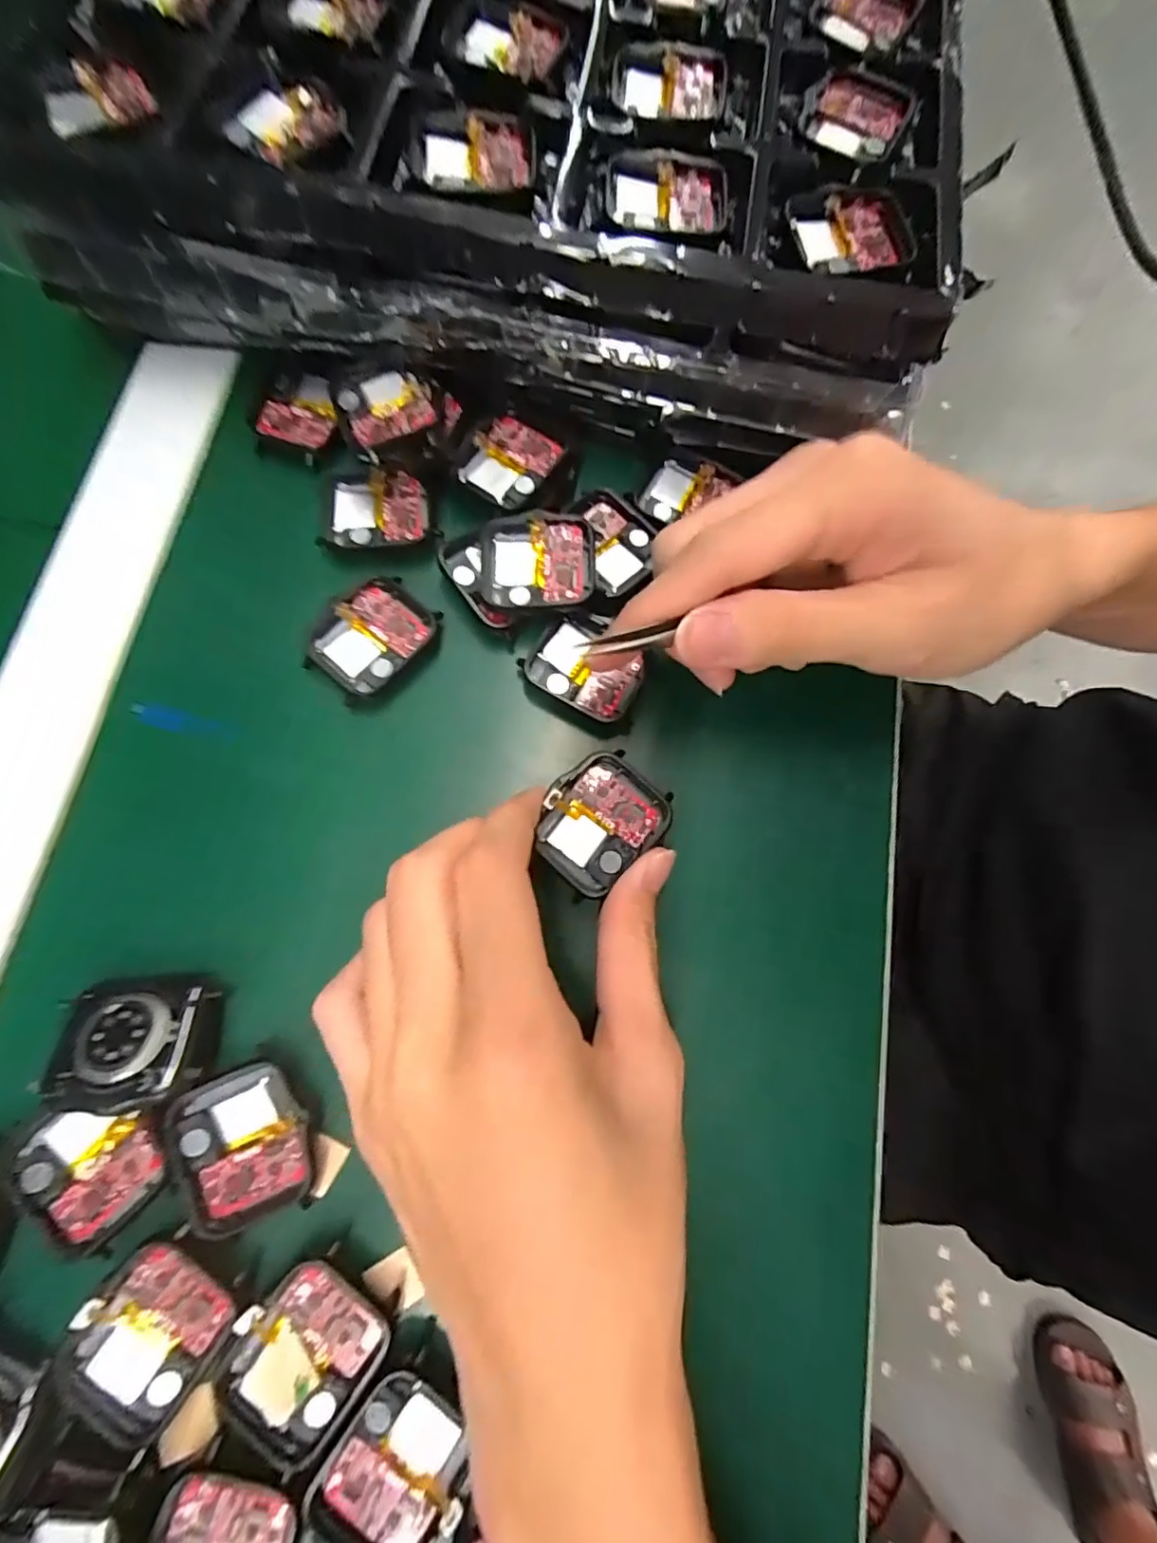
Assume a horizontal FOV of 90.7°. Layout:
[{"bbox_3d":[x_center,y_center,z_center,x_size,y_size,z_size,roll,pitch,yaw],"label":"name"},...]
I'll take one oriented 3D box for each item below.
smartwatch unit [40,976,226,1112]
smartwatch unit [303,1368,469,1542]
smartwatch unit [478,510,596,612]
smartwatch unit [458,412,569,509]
[{"bbox_3d":[-0.137,0.083,0.175,0.044,0.010,0.036,6,56,-9],"label":"smartwatch unit"},{"bbox_3d":[-0.051,0.194,0.156,0.037,0.005,0.041,32,78,6],"label":"smartwatch unit"},{"bbox_3d":[-0.016,-0.078,0.217,0.043,0.012,0.036,0,77,-2],"label":"smartwatch unit"},{"bbox_3d":[-0.027,-0.124,0.228,0.036,0.008,0.037,36,78,6],"label":"smartwatch unit"}]

